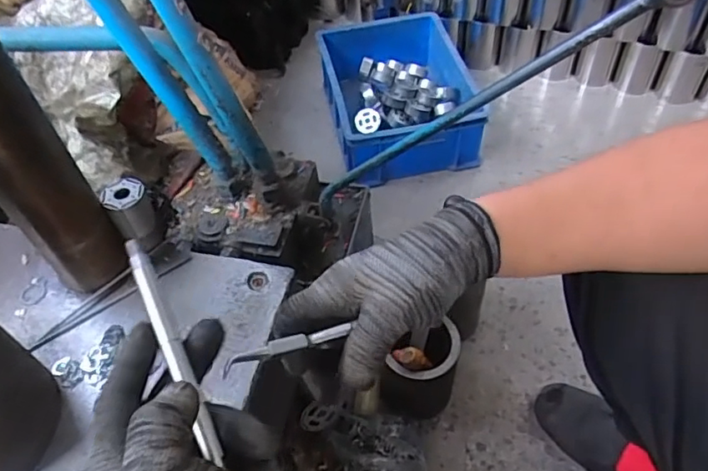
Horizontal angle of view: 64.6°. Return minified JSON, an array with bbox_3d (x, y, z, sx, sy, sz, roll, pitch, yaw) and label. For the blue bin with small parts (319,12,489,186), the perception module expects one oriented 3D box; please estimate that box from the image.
[{"bbox_3d":[0.101,-0.318,1.268,0.314,0.143,0.422,-14,51,-6],"label":"blue bin with small parts"}]

